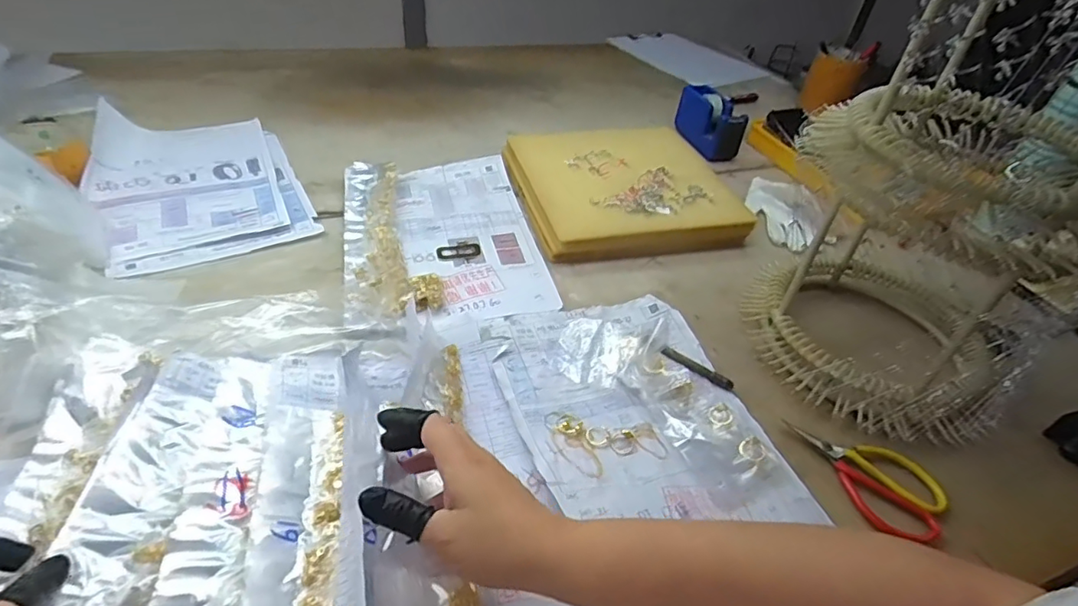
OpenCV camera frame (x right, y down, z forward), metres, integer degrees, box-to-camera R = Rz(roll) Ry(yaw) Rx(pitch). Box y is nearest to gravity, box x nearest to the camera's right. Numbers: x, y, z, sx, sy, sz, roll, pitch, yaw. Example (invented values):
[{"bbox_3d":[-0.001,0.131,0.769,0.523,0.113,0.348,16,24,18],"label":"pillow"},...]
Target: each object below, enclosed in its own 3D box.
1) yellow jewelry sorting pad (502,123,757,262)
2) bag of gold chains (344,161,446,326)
[{"bbox_3d":[0.107,-0.155,0.735,0.267,0.042,0.266,-7,43,-14],"label":"yellow jewelry sorting pad"},{"bbox_3d":[-0.169,-0.082,0.623,0.092,0.029,0.286,-7,43,-14],"label":"bag of gold chains"}]

